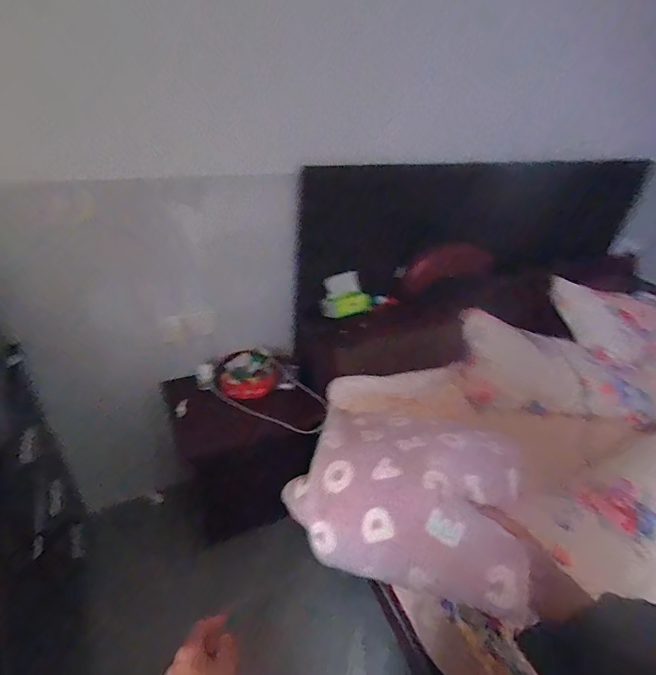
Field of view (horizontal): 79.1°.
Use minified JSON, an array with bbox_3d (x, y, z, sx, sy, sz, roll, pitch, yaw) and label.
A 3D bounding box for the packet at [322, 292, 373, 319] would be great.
[{"bbox_3d":[0.073,-0.110,1.381,0.177,0.076,0.045,-8,37,-18],"label":"packet"}]

